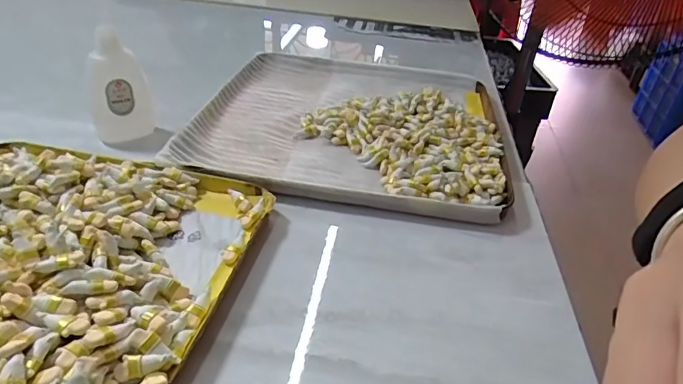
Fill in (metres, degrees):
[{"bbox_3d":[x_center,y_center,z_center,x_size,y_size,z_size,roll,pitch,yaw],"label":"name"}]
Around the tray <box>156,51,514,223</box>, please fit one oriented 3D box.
[{"bbox_3d":[0.009,-0.066,0.392,0.236,0.022,0.232,9,35,5],"label":"tray"}]

